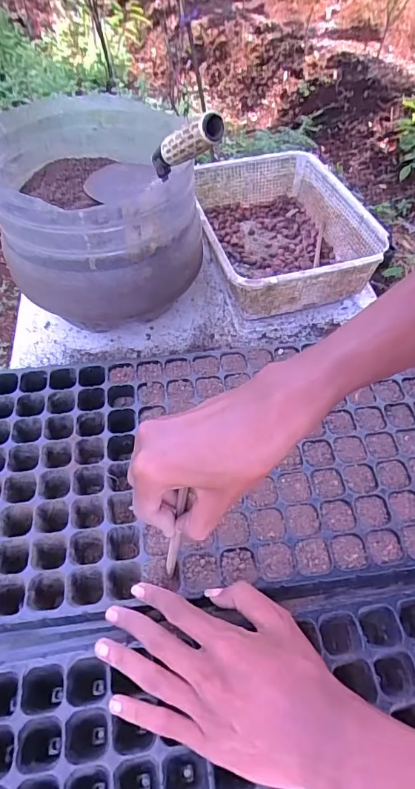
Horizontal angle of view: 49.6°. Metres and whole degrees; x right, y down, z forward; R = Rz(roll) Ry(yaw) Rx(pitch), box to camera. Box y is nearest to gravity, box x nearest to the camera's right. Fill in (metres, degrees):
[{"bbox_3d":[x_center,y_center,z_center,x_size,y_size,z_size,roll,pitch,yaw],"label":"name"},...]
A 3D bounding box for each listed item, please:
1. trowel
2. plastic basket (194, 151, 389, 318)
[{"bbox_3d":[-0.069,-0.267,0.513,0.077,0.048,0.237,-35,24,-26],"label":"trowel"},{"bbox_3d":[0.093,-0.234,0.645,0.213,0.085,0.280,-15,56,-8],"label":"plastic basket"}]

